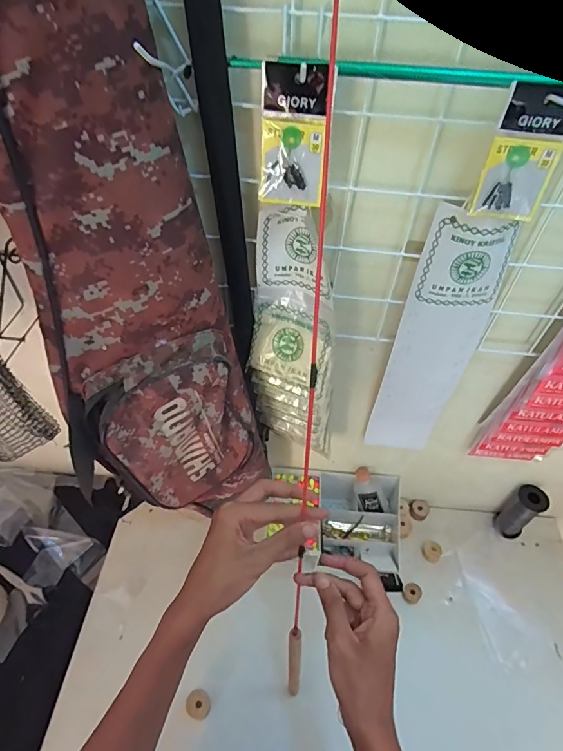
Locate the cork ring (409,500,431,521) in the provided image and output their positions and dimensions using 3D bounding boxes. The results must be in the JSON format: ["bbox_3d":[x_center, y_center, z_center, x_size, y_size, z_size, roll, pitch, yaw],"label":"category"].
[{"bbox_3d":[0.264,0.258,0.826,0.032,0.019,0.039,35,56,25],"label":"cork ring"}]

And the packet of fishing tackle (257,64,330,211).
[{"bbox_3d":[0.009,-0.181,0.335,0.049,0.094,0.004,9,41,5],"label":"packet of fishing tackle"}]

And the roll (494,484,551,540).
[{"bbox_3d":[0.432,0.246,0.780,0.051,0.119,0.049,1,49,-1],"label":"roll"}]

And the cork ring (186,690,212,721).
[{"bbox_3d":[-0.117,0.469,0.615,0.036,0.004,0.033,14,50,-18],"label":"cork ring"}]

